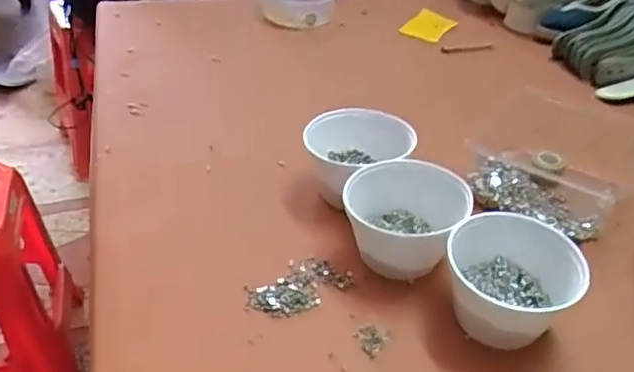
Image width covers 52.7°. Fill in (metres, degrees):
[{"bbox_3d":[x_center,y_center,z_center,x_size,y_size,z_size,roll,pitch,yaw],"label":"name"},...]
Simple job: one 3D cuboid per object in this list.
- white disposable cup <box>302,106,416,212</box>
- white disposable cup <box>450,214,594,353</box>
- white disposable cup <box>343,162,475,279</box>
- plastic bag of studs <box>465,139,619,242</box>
[{"bbox_3d":[0.047,-0.033,0.771,0.123,0.086,0.118,1,39,-1],"label":"white disposable cup"},{"bbox_3d":[0.183,0.093,0.613,0.122,0.081,0.119,1,39,-1],"label":"white disposable cup"},{"bbox_3d":[0.093,0.039,0.689,0.129,0.078,0.113,7,39,6],"label":"white disposable cup"},{"bbox_3d":[0.270,0.003,0.783,0.173,0.023,0.129,18,42,19],"label":"plastic bag of studs"}]

